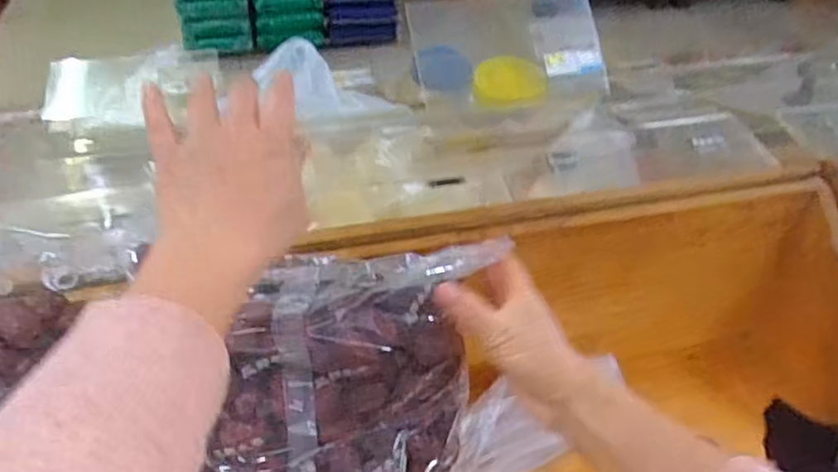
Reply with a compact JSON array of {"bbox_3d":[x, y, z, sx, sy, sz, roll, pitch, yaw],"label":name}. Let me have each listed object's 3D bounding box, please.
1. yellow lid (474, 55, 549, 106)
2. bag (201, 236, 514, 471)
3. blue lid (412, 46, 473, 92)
[{"bbox_3d":[0.143,-0.244,0.990,0.114,0.074,0.010,0,8,20],"label":"yellow lid"},{"bbox_3d":[-0.055,0.148,0.454,0.207,0.265,0.081,1,7,-17],"label":"bag"},{"bbox_3d":[0.041,-0.291,1.098,0.104,0.009,0.101,2,63,12],"label":"blue lid"}]

